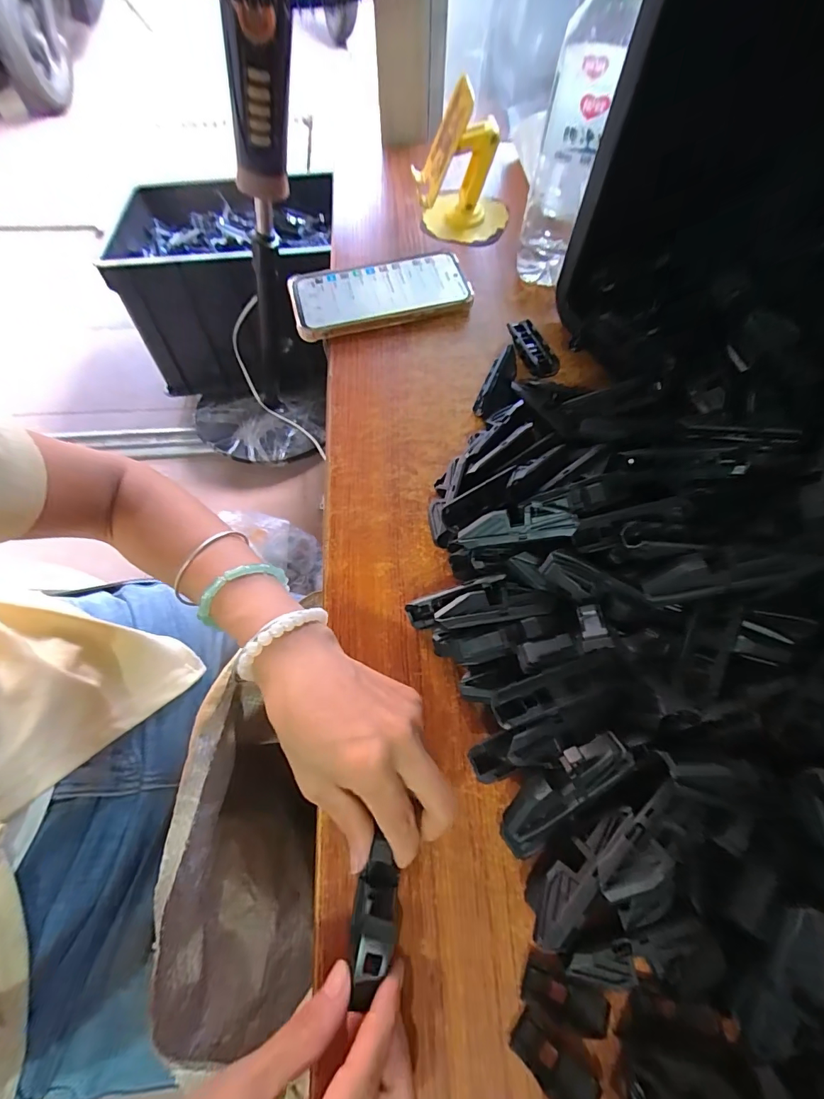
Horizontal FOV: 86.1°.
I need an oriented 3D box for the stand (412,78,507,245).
[{"bbox_3d":[0.053,-0.391,0.449,0.102,0.104,0.090,5,66,3],"label":"stand"}]

